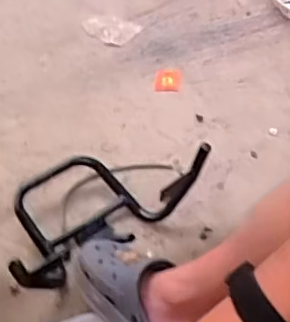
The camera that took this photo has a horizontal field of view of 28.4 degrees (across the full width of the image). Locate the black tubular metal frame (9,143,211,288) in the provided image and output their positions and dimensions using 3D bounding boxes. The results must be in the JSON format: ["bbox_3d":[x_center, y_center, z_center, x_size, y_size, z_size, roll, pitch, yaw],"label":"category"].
[{"bbox_3d":[-0.105,0.068,0.875,0.304,0.124,0.208,-31,52,-27],"label":"black tubular metal frame"}]

